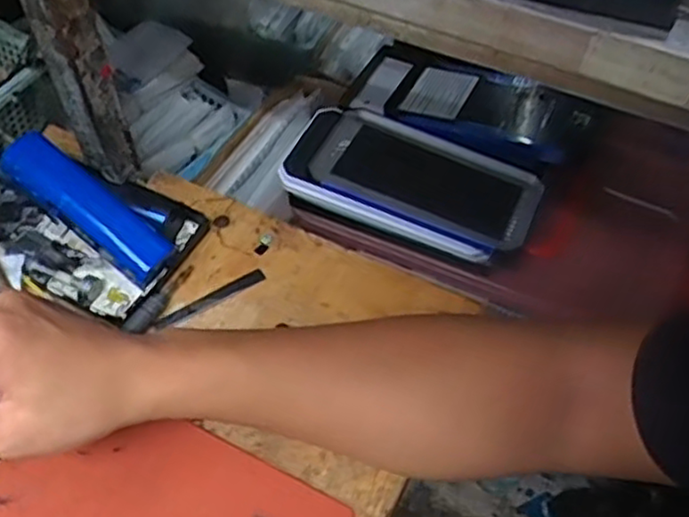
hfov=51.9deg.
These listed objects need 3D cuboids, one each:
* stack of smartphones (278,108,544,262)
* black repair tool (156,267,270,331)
[{"bbox_3d":[0.053,-0.060,0.566,0.194,0.034,0.092,19,56,12],"label":"stack of smartphones"},{"bbox_3d":[-0.096,0.029,0.505,0.083,0.007,0.011,-26,58,-19],"label":"black repair tool"}]

